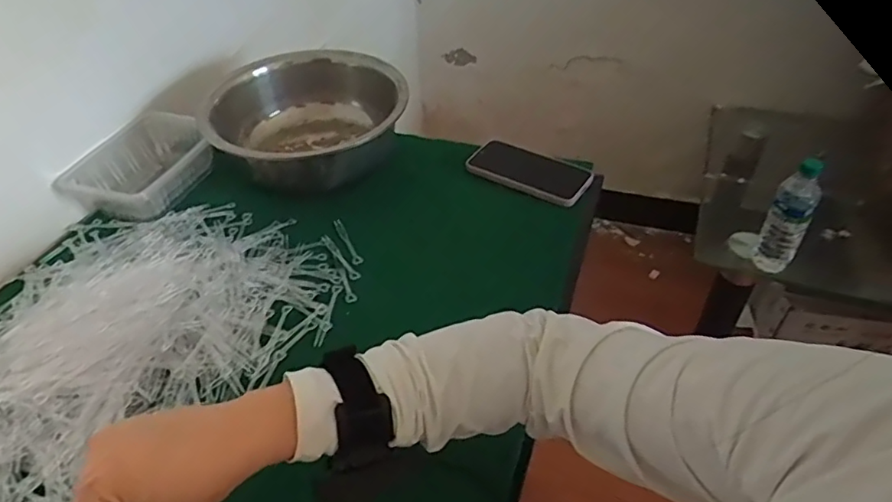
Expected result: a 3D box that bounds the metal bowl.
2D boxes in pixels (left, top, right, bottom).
[{"bbox_3d":[-0.185,-0.173,0.803,0.252,0.116,0.252,-1,42,1],"label":"metal bowl"}]

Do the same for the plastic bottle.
[{"bbox_3d":[0.592,-0.052,1.014,0.060,0.225,0.056,23,48,26],"label":"plastic bottle"}]

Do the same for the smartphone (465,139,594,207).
[{"bbox_3d":[0.108,-0.107,0.776,0.163,0.014,0.080,25,49,27],"label":"smartphone"}]

